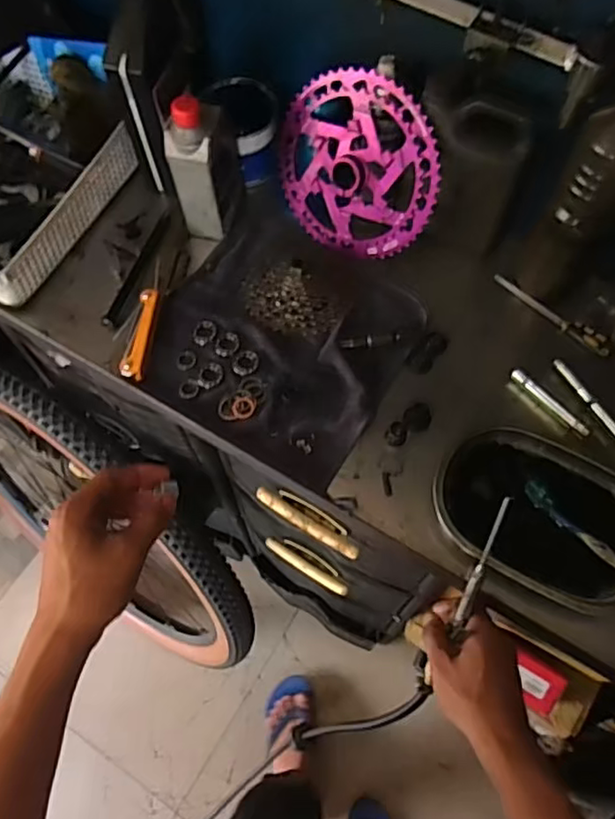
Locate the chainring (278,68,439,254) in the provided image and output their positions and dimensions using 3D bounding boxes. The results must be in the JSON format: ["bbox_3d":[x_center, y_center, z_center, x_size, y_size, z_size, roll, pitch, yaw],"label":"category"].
[{"bbox_3d":[0.052,-0.274,0.700,0.199,0.192,0.019,19,40,25],"label":"chainring"}]

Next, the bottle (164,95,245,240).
[{"bbox_3d":[-0.120,-0.292,0.721,0.055,0.176,0.089,12,65,7],"label":"bottle"}]

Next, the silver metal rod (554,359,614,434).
[{"bbox_3d":[0.314,-0.005,0.669,0.010,0.009,0.129,-26,66,-12],"label":"silver metal rod"}]

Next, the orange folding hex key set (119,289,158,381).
[{"bbox_3d":[-0.189,-0.085,0.690,0.023,0.018,0.110,5,64,3],"label":"orange folding hex key set"}]

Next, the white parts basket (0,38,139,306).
[{"bbox_3d":[-0.376,-0.302,0.766,0.237,0.092,0.322,24,67,12],"label":"white parts basket"}]

